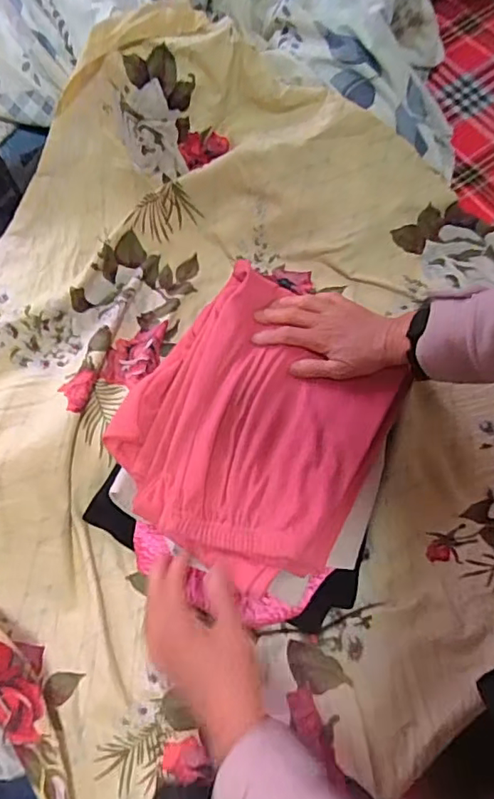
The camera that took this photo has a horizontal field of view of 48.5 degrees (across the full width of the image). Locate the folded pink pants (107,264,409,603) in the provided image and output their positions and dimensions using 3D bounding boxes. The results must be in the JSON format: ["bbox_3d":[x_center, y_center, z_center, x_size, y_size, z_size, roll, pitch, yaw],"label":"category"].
[{"bbox_3d":[0.009,0.028,0.567,0.248,0.048,0.272,32,73,13],"label":"folded pink pants"}]

